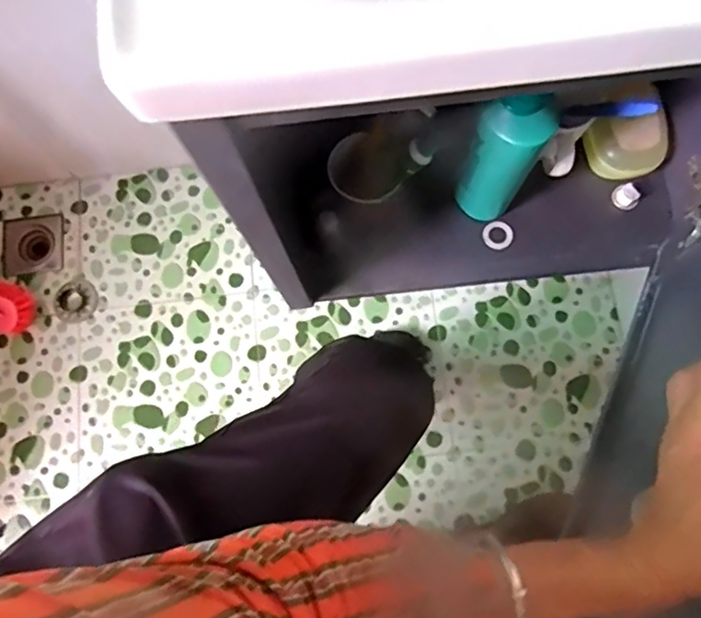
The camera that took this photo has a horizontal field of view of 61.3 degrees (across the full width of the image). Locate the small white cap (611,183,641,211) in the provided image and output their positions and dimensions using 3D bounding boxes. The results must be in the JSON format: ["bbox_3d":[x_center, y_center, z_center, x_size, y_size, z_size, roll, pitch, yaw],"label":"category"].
[{"bbox_3d":[0.325,-0.132,0.698,0.029,0.026,0.025,43,84,8],"label":"small white cap"}]

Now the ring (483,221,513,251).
[{"bbox_3d":[0.176,-0.087,0.701,0.034,0.011,0.034,0,80,1],"label":"ring"}]

